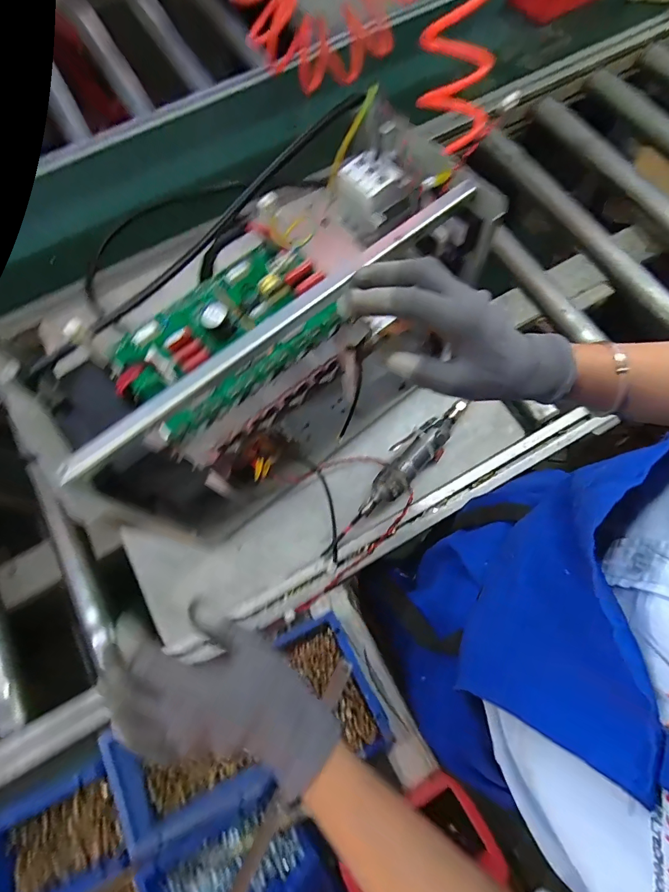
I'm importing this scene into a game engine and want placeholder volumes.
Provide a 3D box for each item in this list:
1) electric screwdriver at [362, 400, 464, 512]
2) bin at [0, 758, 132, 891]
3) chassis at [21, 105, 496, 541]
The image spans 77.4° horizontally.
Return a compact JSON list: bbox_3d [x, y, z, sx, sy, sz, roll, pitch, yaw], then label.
[{"bbox_3d":[0.103,0.027,0.610,0.186,0.047,0.056,-42,75,-11],"label":"electric screwdriver"},{"bbox_3d":[-0.292,0.425,0.458,0.140,0.059,0.102,-30,73,-8],"label":"bin"},{"bbox_3d":[-0.067,-0.104,0.519,0.452,0.308,0.172,-41,75,-11],"label":"chassis"}]

